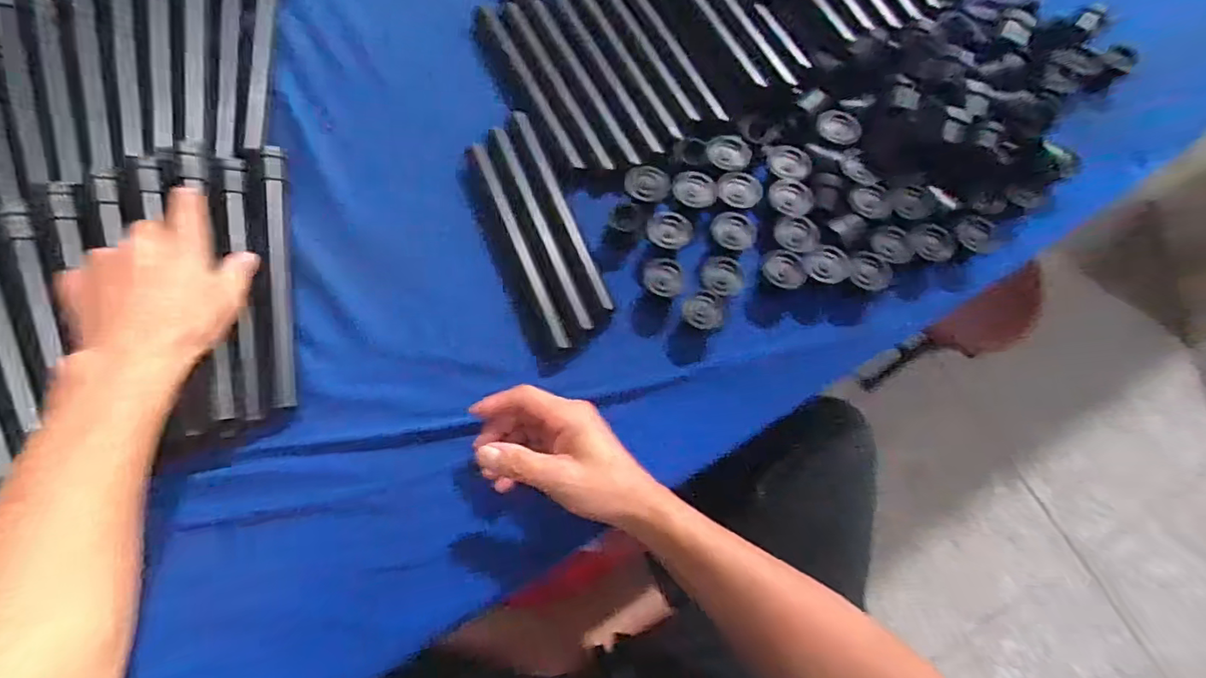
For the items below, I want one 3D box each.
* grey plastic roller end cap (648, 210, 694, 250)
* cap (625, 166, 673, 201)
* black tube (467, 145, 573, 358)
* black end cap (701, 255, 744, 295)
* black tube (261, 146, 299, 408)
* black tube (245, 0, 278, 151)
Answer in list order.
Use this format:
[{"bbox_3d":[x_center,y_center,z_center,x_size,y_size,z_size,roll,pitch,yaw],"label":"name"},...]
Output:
[{"bbox_3d":[0.060,-0.098,0.504,0.035,0.015,0.041,-33,77,-10],"label":"grey plastic roller end cap"},{"bbox_3d":[0.041,-0.145,0.523,0.045,0.014,0.036,42,77,10],"label":"cap"},{"bbox_3d":[-0.082,-0.084,0.521,0.027,0.027,0.212,-23,76,-8],"label":"black tube"},{"bbox_3d":[0.106,-0.056,0.501,0.036,0.021,0.037,0,74,-2],"label":"black end cap"},{"bbox_3d":[-0.288,-0.061,0.500,0.019,0.015,0.247,-9,74,-4],"label":"black tube"},{"bbox_3d":[-0.338,-0.293,0.559,0.026,0.018,0.235,-4,74,-3],"label":"black tube"}]

